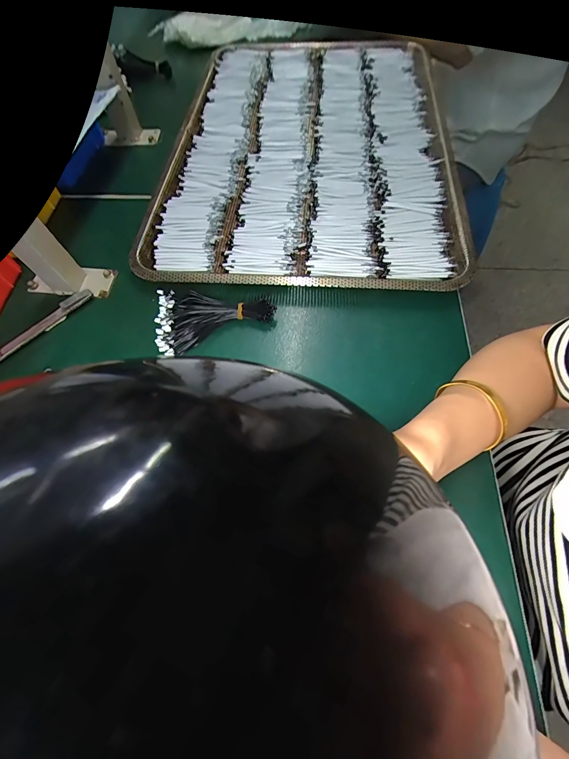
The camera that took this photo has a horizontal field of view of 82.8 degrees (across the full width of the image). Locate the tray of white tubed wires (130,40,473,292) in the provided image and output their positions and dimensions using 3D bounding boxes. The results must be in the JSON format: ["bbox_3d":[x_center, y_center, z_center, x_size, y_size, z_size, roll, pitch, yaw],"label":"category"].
[{"bbox_3d":[0.035,-0.369,0.484,0.393,0.025,0.595,4,65,3],"label":"tray of white tubed wires"}]

